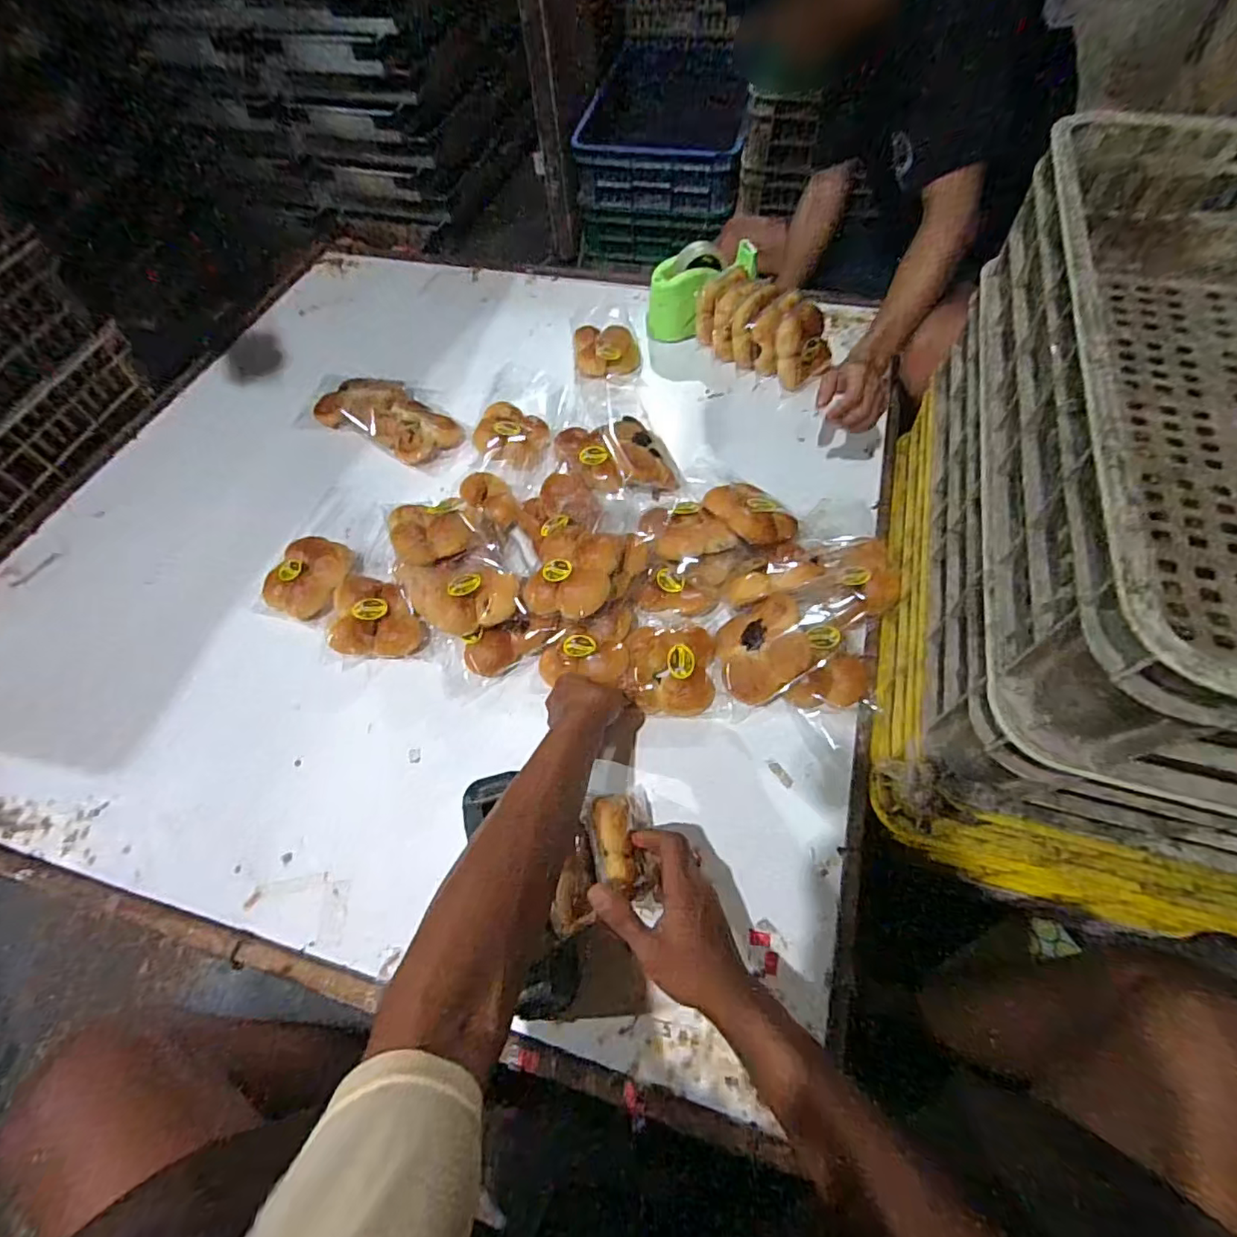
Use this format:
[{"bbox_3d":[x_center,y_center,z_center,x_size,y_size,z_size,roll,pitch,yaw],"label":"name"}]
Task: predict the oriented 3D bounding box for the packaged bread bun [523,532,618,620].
[{"bbox_3d":[-0.057,-0.049,0.696,0.100,0.050,0.104,-1,61,2],"label":"packaged bread bun"}]

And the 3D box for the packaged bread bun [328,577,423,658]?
[{"bbox_3d":[-0.299,-0.002,0.717,0.109,0.050,0.095,-1,62,2],"label":"packaged bread bun"}]

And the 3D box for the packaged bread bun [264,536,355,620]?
[{"bbox_3d":[-0.406,-0.056,0.754,0.107,0.038,0.111,-1,62,2],"label":"packaged bread bun"}]

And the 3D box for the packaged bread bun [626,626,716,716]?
[{"bbox_3d":[0.062,0.062,0.688,0.105,0.042,0.101,-1,62,2],"label":"packaged bread bun"}]

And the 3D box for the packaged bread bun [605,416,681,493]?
[{"bbox_3d":[0.031,-0.242,0.805,0.079,0.043,0.136,-15,61,-5],"label":"packaged bread bun"}]

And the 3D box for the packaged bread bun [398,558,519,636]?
[{"bbox_3d":[-0.198,-0.028,0.702,0.152,0.052,0.085,-4,97,-2],"label":"packaged bread bun"}]

